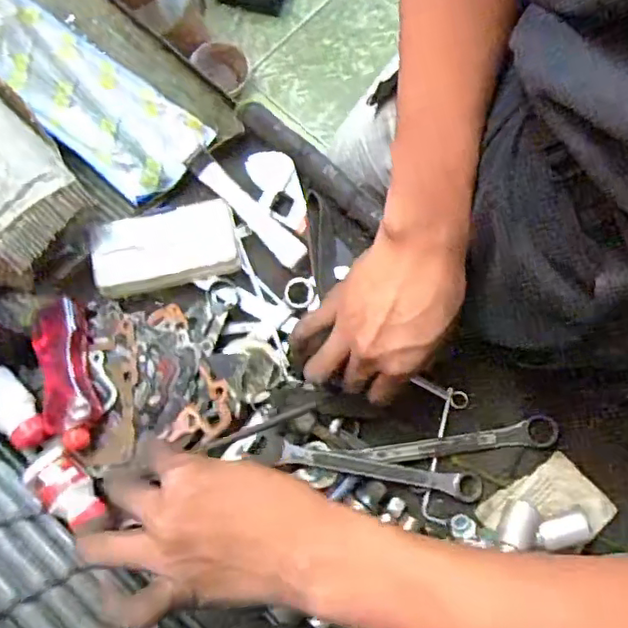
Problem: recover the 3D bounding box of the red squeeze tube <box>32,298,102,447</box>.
[{"bbox_3d":[-0.207,0.051,0.496,0.042,0.041,0.121,-16,77,-3],"label":"red squeeze tube"}]

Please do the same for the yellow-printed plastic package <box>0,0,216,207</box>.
[{"bbox_3d":[-0.258,-0.249,0.572,0.350,0.041,0.101,40,80,9],"label":"yellow-printed plastic package"}]

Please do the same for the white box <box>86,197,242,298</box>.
[{"bbox_3d":[-0.132,-0.059,0.520,0.124,0.023,0.065,-13,77,-2],"label":"white box"}]

